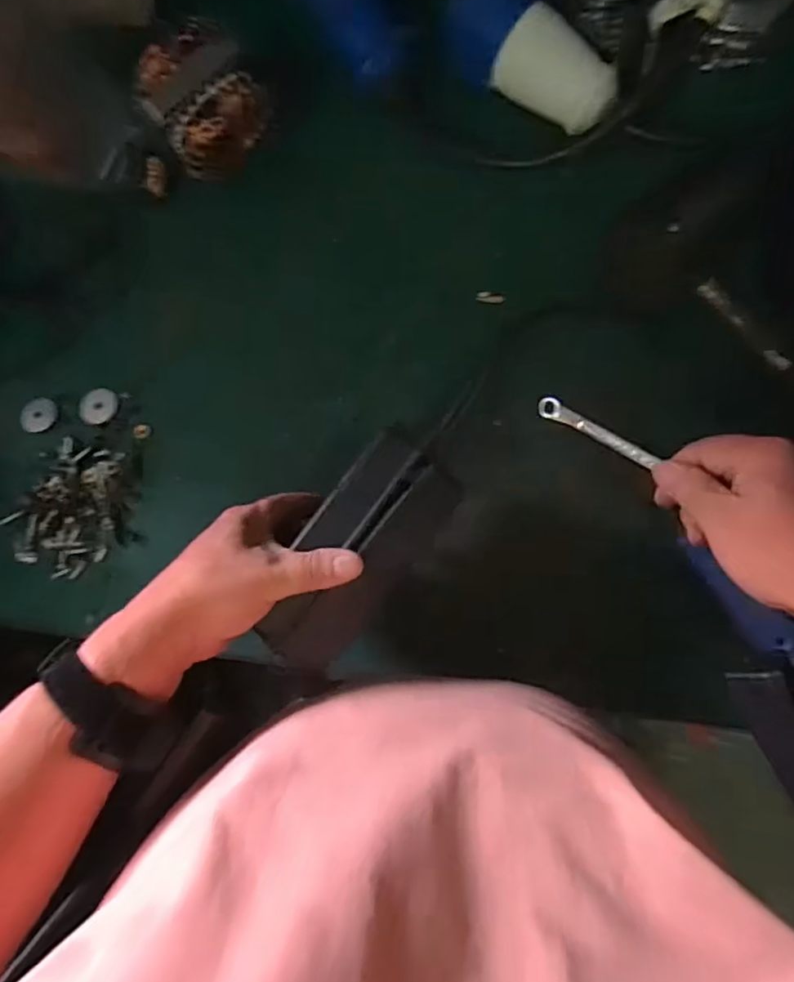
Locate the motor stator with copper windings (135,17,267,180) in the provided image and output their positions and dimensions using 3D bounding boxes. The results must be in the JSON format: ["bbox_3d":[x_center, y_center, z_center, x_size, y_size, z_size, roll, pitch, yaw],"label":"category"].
[{"bbox_3d":[-0.146,-0.290,0.482,0.087,0.075,0.070,-45,100,3],"label":"motor stator with copper windings"}]

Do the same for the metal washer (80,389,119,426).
[{"bbox_3d":[-0.240,-0.068,0.521,0.031,0.006,0.029,10,84,7],"label":"metal washer"}]

